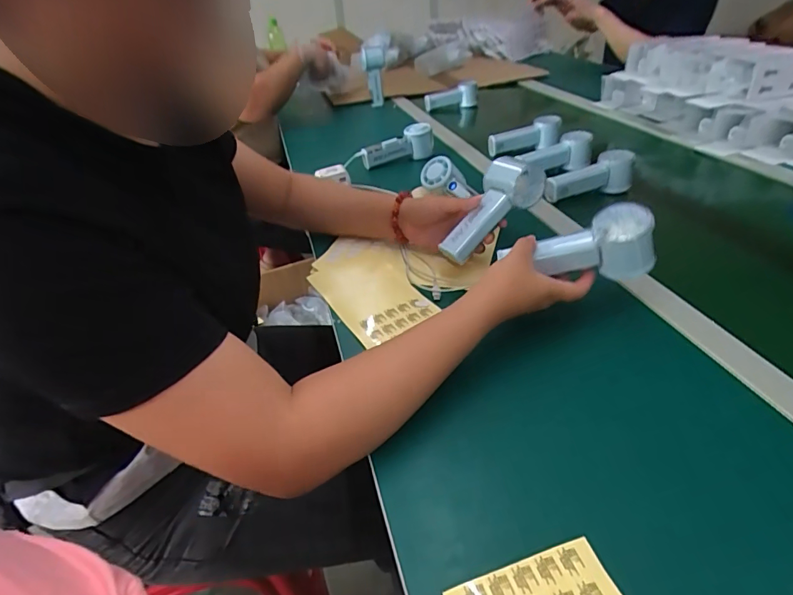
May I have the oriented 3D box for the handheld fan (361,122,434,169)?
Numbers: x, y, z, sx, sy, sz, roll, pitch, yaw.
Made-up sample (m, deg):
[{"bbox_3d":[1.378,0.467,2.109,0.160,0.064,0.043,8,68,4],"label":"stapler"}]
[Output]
[{"bbox_3d":[0.002,-0.312,0.922,0.152,0.066,0.047,-5,37,-2],"label":"handheld fan"}]

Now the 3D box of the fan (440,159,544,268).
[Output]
[{"bbox_3d":[0.116,-0.111,0.569,0.150,0.053,0.053,-48,44,1],"label":"fan"}]

